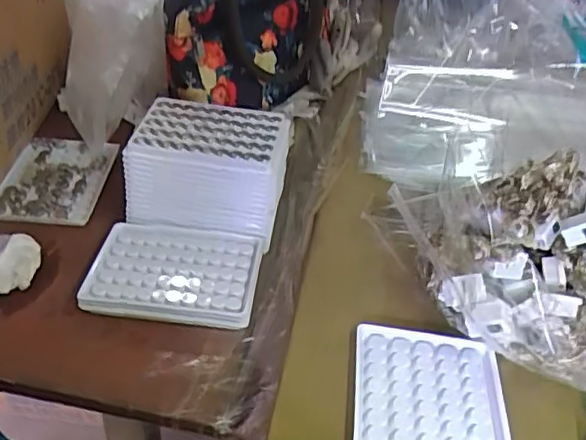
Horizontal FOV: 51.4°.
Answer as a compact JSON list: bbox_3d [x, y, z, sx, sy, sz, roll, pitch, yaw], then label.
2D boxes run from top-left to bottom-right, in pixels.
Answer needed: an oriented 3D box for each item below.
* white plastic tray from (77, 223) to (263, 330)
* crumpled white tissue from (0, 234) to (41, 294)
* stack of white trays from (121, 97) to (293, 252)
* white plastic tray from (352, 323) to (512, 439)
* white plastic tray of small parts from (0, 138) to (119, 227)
[{"bbox_3d":[-0.095,0.042,0.495,0.132,0.020,0.089,7,40,1],"label":"white plastic tray"},{"bbox_3d":[-0.230,0.031,0.486,0.054,0.027,0.064,-4,41,-12],"label":"crumpled white tissue"},{"bbox_3d":[-0.073,-0.048,0.537,0.130,0.069,0.103,10,41,4],"label":"stack of white trays"},{"bbox_3d":[0.084,0.121,0.370,0.093,0.013,0.126,8,40,2],"label":"white plastic tray"},{"bbox_3d":[-0.229,-0.040,0.583,0.094,0.013,0.121,6,40,-1],"label":"white plastic tray of small parts"}]

